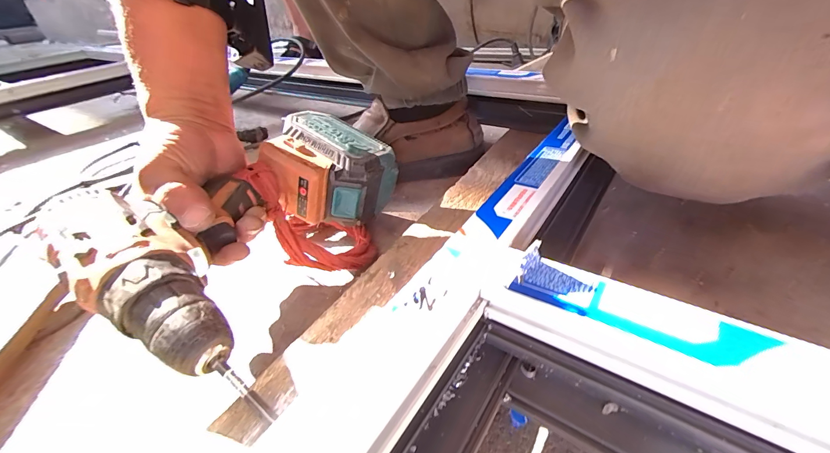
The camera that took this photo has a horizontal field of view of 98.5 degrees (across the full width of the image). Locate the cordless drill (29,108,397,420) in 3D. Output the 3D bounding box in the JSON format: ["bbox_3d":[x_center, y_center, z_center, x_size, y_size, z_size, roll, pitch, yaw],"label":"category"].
[{"bbox_3d":[-0.108,-0.013,0.283,0.140,0.084,0.246,11,35,25],"label":"cordless drill"}]

